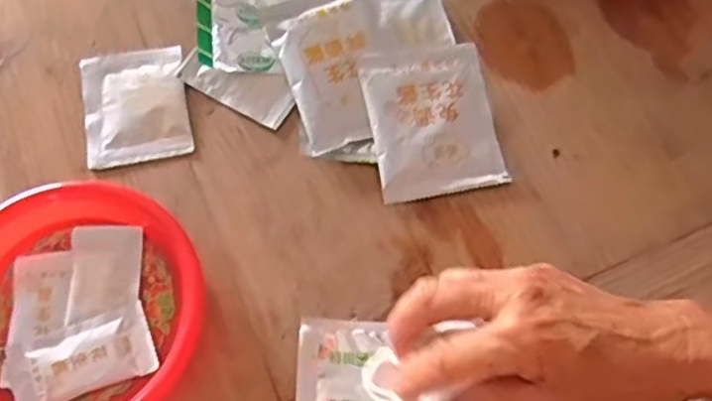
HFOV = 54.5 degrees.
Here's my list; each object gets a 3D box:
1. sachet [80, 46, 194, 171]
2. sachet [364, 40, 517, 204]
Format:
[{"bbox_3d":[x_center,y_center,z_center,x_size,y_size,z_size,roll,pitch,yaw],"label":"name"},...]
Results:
[{"bbox_3d":[-0.140,-0.061,0.439,0.063,0.007,0.079,-10,69,-5],"label":"sachet"},{"bbox_3d":[0.049,-0.048,0.431,0.078,0.018,0.090,-10,69,-5],"label":"sachet"}]

